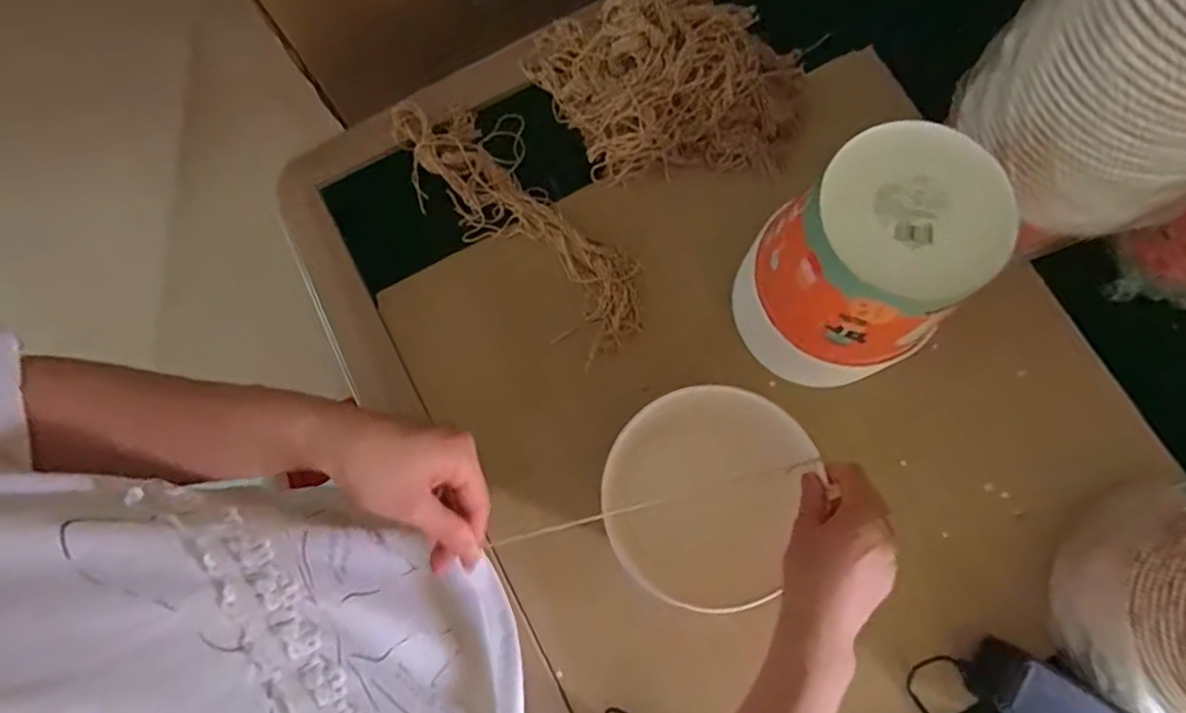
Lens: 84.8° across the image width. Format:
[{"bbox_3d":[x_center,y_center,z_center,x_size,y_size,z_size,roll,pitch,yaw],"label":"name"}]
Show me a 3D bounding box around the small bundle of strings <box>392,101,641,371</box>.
[{"bbox_3d":[-0.077,-0.144,0.658,0.123,0.022,0.335,-35,80,-6],"label":"small bundle of strings"}]

